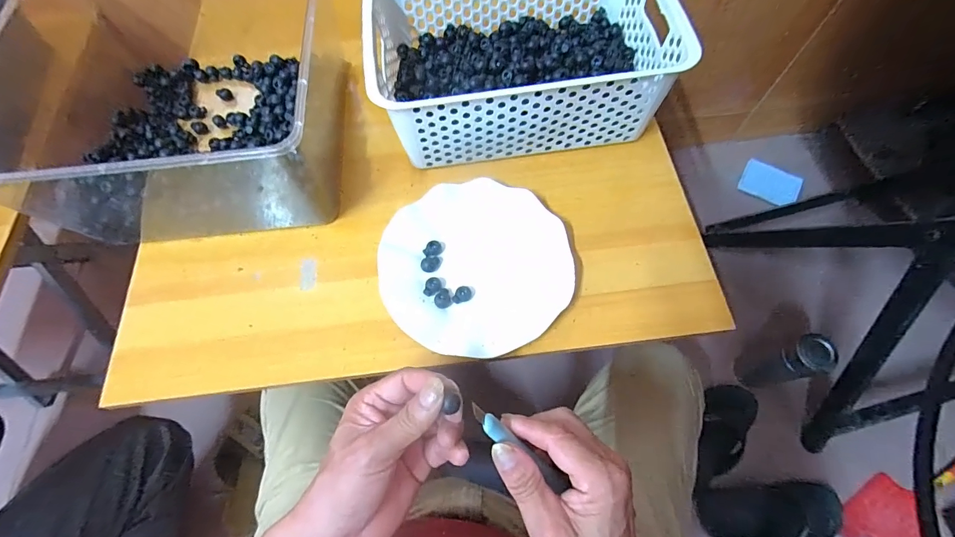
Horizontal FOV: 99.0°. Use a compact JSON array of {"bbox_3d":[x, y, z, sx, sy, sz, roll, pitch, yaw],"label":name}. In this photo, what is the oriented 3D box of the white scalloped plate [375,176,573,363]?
[{"bbox_3d":[-0.001,-0.003,0.403,0.177,0.025,0.174,-1,66,1],"label":"white scalloped plate"}]

